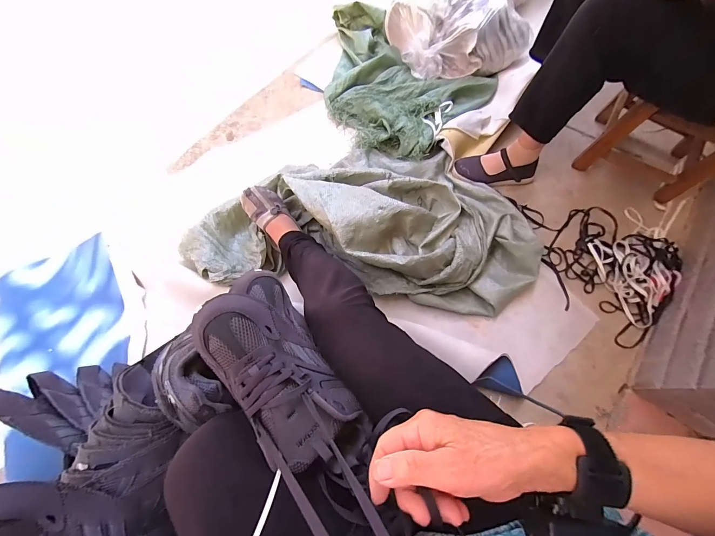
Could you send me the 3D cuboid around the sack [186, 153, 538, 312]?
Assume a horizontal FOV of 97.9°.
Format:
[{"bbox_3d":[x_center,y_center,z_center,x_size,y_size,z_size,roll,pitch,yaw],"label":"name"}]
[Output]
[{"bbox_3d":[0.029,-0.137,0.784,0.840,0.162,0.438,5,69,-1],"label":"sack"}]

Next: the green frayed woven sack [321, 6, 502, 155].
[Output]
[{"bbox_3d":[0.067,-0.626,1.032,0.634,0.111,0.478,42,72,12],"label":"green frayed woven sack"}]

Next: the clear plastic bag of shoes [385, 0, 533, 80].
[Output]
[{"bbox_3d":[0.355,-0.785,1.011,0.459,0.137,0.296,-6,69,-5],"label":"clear plastic bag of shoes"}]

